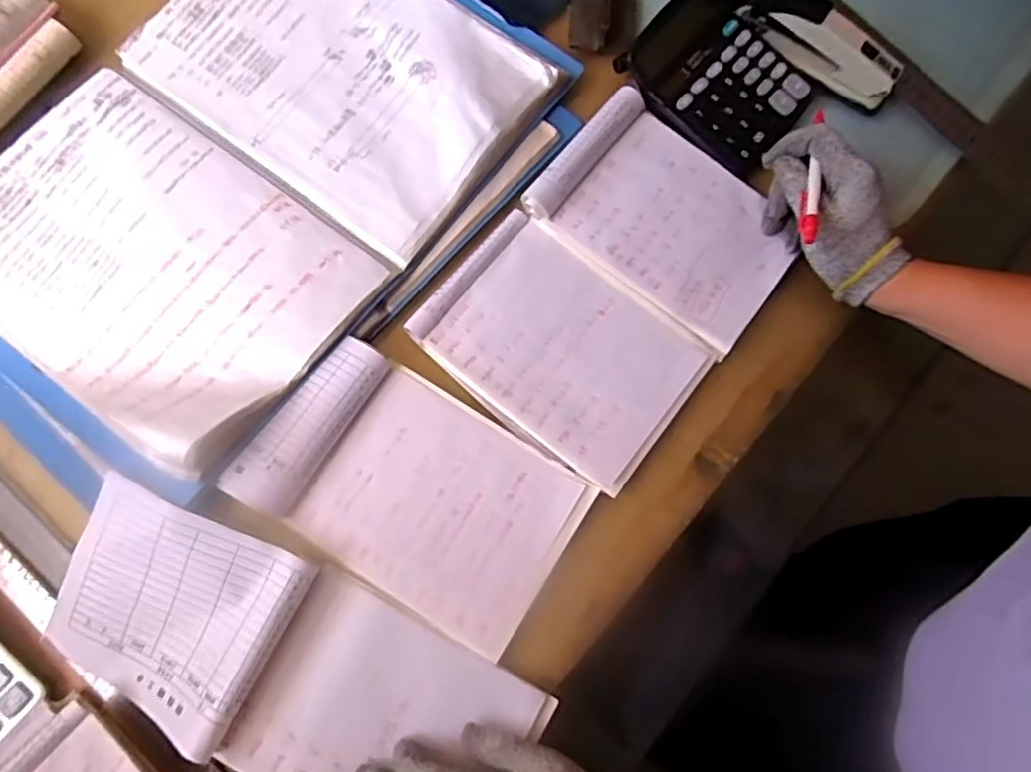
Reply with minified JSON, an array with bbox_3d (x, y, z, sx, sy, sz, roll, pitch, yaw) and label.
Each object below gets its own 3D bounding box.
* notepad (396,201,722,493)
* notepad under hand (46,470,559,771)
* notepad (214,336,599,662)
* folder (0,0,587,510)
[{"bbox_3d":[0.035,-0.033,0.492,0.197,0.015,0.139,39,80,7],"label":"notepad"},{"bbox_3d":[-0.154,0.192,0.432,0.333,0.033,0.142,22,78,2],"label":"notepad under hand"},{"bbox_3d":[-0.071,0.073,0.460,0.221,0.024,0.140,32,79,6],"label":"notepad"},{"bbox_3d":[-0.213,-0.169,0.503,0.323,0.040,0.505,39,80,7],"label":"folder"}]

